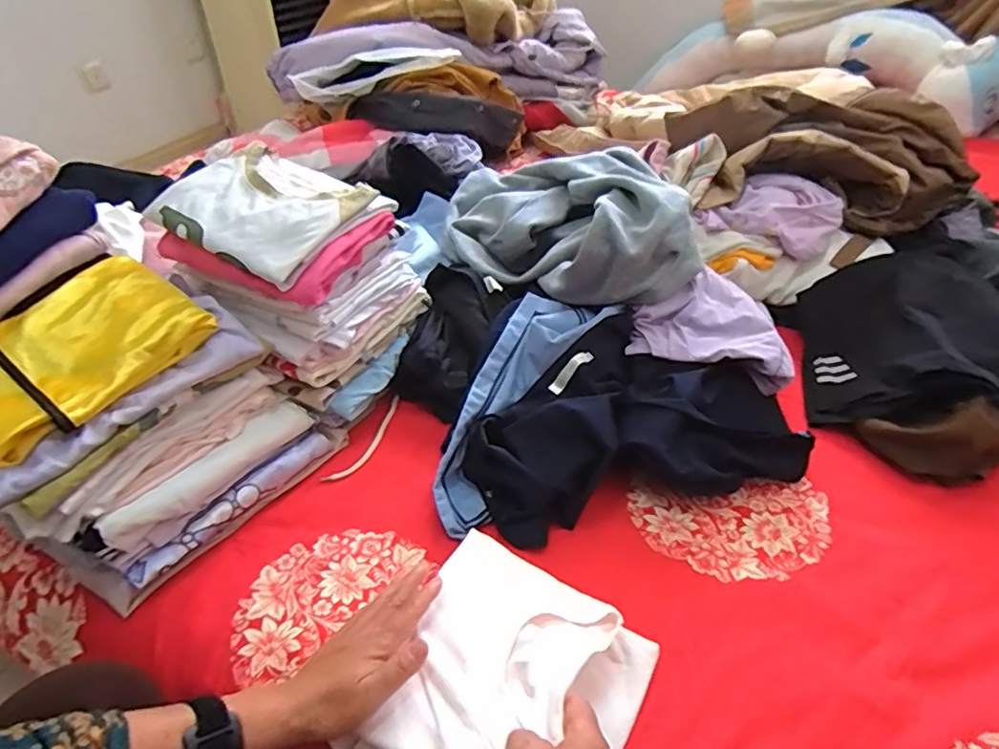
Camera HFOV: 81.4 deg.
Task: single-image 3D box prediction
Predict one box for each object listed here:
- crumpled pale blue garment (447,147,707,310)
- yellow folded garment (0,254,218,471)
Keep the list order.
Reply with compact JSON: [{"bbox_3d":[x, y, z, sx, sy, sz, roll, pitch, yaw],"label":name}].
[{"bbox_3d":[0.085,-0.258,0.913,0.333,0.147,0.432,-4,43,-4],"label":"crumpled pale blue garment"},{"bbox_3d":[-0.426,-0.025,0.582,0.161,0.053,0.226,27,49,26],"label":"yellow folded garment"}]

